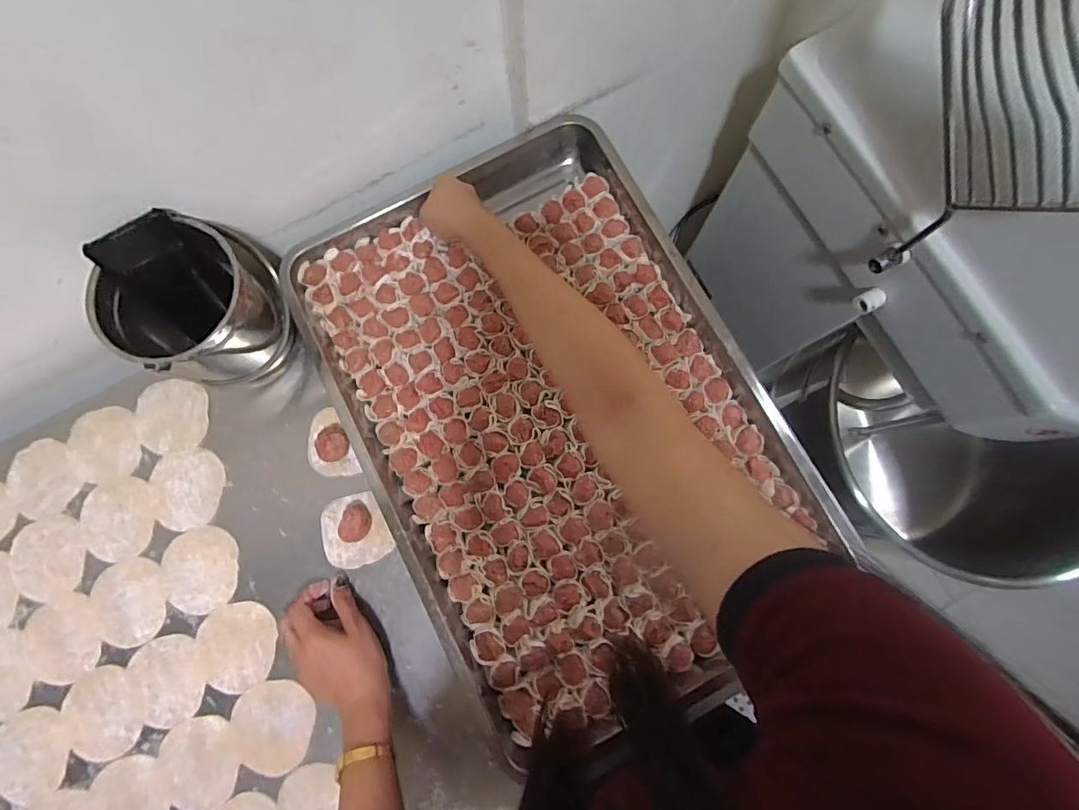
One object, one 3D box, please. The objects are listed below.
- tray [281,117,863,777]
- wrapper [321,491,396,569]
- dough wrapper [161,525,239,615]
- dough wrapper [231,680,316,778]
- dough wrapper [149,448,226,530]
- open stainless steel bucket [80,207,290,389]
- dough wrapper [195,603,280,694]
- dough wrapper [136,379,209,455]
[{"bbox_3d":[0.016,0.004,0.516,0.379,0.038,0.569,-27,82,-3],"label":"tray"},{"bbox_3d":[-0.199,0.133,0.525,0.068,0.021,0.075,-26,82,-3],"label":"wrapper"},{"bbox_3d":[-0.360,0.175,0.528,0.079,0.004,0.086,-12,81,-1],"label":"dough wrapper"},{"bbox_3d":[-0.270,0.326,0.501,0.081,0.006,0.083,6,81,2],"label":"dough wrapper"},{"bbox_3d":[-0.385,0.092,0.544,0.080,0.004,0.084,0,81,1],"label":"dough wrapper"},{"bbox_3d":[-0.327,-0.099,0.505,0.122,0.134,0.145,29,83,5],"label":"open stainless steel bucket"},{"bbox_3d":[-0.312,0.250,0.514,0.080,0.005,0.084,0,81,1],"label":"dough wrapper"},{"bbox_3d":[-0.413,0.012,0.558,0.078,0.004,0.080,-5,81,0],"label":"dough wrapper"}]

